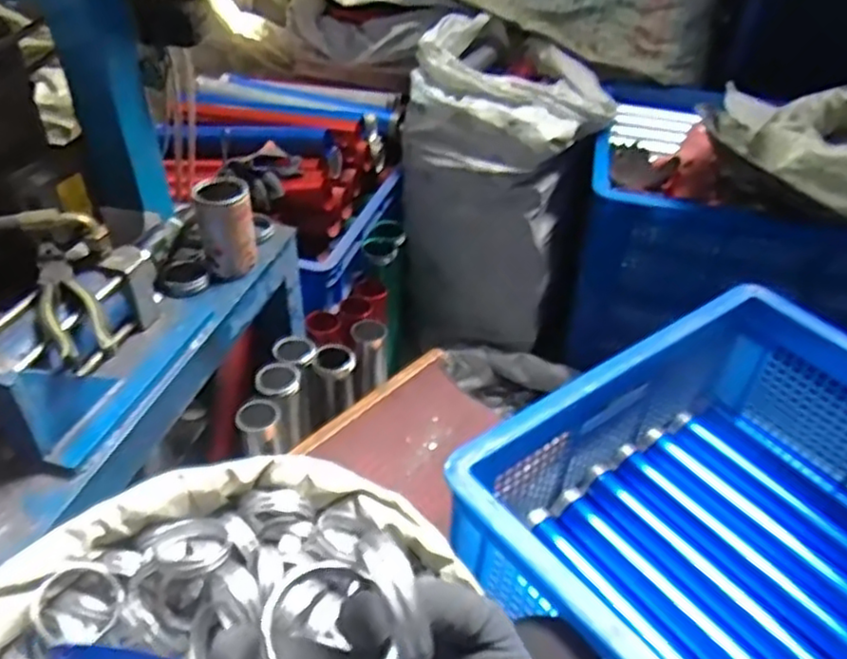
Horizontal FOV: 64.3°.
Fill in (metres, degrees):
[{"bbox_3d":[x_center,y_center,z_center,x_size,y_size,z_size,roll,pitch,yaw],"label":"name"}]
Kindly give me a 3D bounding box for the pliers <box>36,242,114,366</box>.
[{"bbox_3d":[-0.351,-0.033,0.658,0.044,0.016,0.192,-22,46,-28],"label":"pliers"}]

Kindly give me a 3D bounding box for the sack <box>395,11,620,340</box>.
[{"bbox_3d":[0.143,-0.289,1.421,0.353,0.520,0.420,8,39,4],"label":"sack"}]

